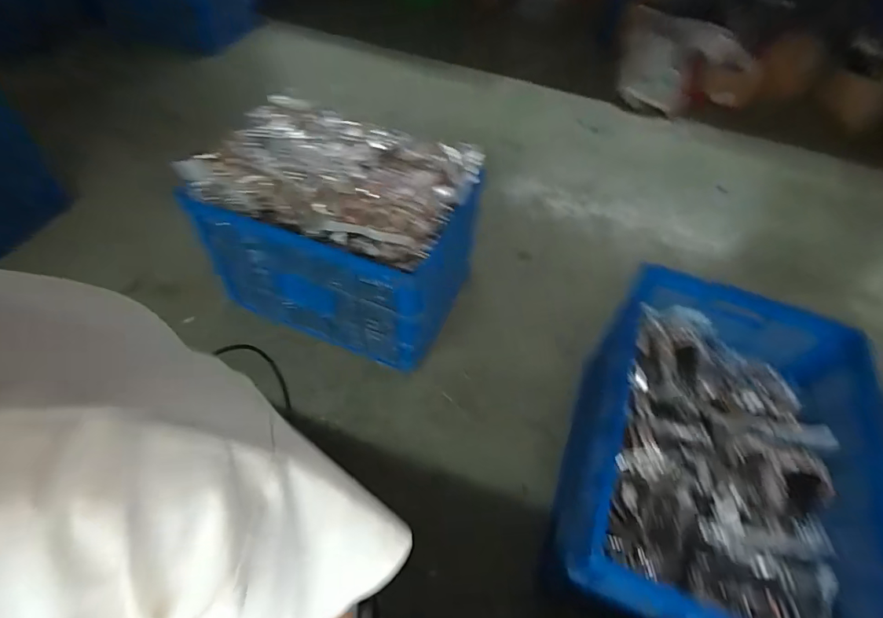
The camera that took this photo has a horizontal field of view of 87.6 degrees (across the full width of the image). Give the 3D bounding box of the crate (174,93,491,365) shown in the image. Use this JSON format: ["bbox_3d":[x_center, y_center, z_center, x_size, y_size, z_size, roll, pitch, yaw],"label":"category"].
[{"bbox_3d":[-0.313,-0.270,1.519,0.788,0.526,0.523,20,54,11],"label":"crate"}]

